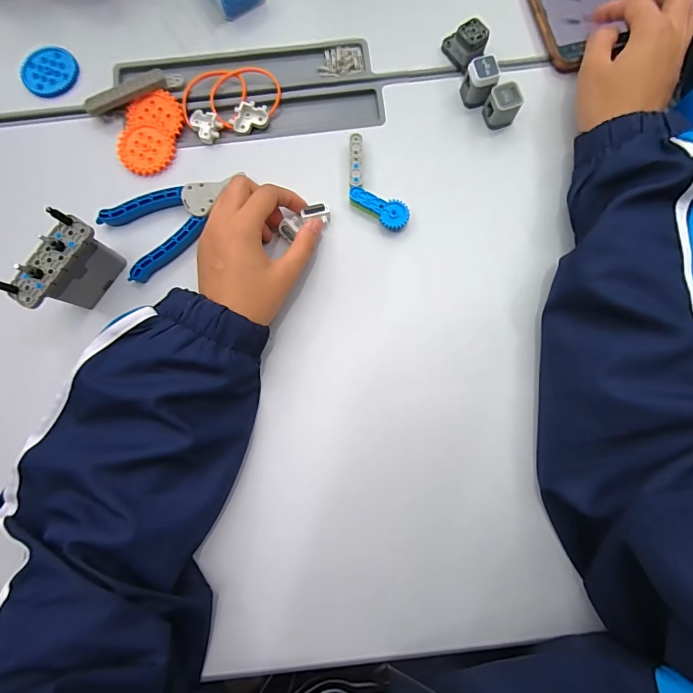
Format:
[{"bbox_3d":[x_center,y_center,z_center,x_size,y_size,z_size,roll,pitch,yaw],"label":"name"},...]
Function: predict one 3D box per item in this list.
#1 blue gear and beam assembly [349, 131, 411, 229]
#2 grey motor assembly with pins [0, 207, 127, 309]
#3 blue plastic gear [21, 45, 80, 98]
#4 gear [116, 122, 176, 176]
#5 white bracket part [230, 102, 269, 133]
[{"bbox_3d":[0.019,-0.140,0.337,0.037,0.013,0.091,-32,83,-3],"label":"blue gear and beam assembly"},{"bbox_3d":[-0.217,-0.060,0.302,0.023,0.068,0.071,32,84,5],"label":"grey motor assembly with pins"},{"bbox_3d":[-0.279,-0.258,0.358,0.043,0.008,0.050,33,84,5],"label":"blue plastic gear"},{"bbox_3d":[-0.183,-0.179,0.344,0.052,0.004,0.045,23,83,4],"label":"gear"},{"bbox_3d":[-0.090,-0.212,0.351,0.034,0.007,0.023,-13,82,-1],"label":"white bracket part"}]

